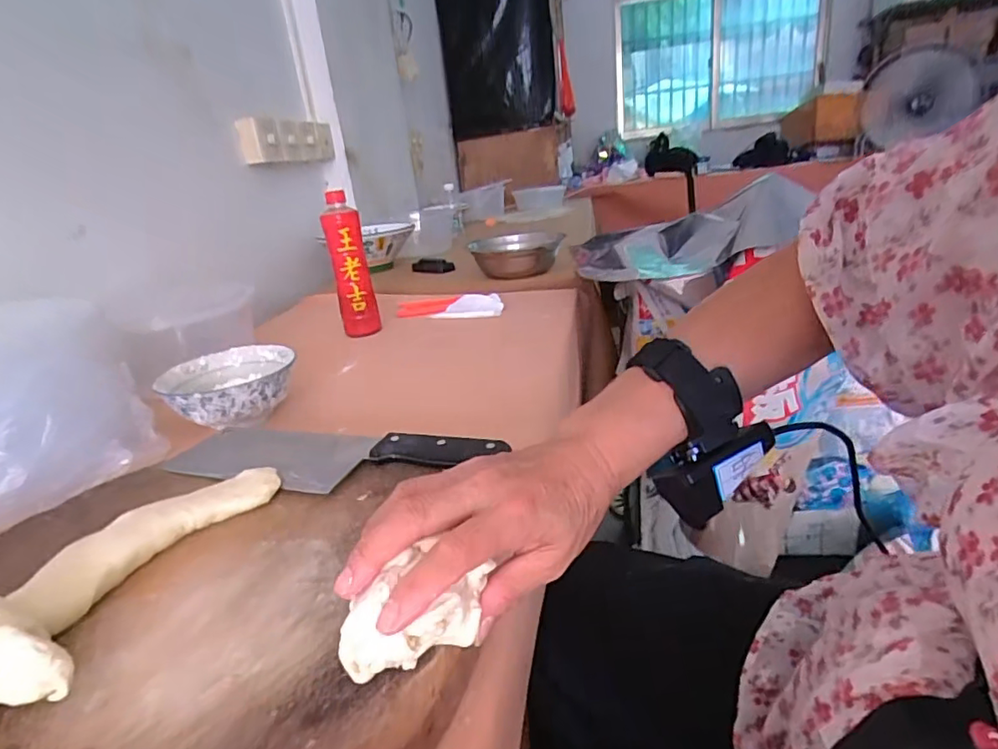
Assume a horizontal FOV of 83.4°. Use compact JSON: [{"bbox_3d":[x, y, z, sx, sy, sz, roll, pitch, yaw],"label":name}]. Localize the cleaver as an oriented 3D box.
[{"bbox_3d":[-0.138,0.066,0.443,0.273,0.017,0.074,0,22,18],"label":"cleaver"}]

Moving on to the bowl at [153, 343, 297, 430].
[{"bbox_3d":[-0.308,0.018,0.647,0.142,0.054,0.144,-12,21,-12],"label":"bowl"}]

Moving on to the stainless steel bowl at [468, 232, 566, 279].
[{"bbox_3d":[0.039,-0.241,1.172,0.187,0.084,0.195,-6,21,2],"label":"stainless steel bowl"}]

